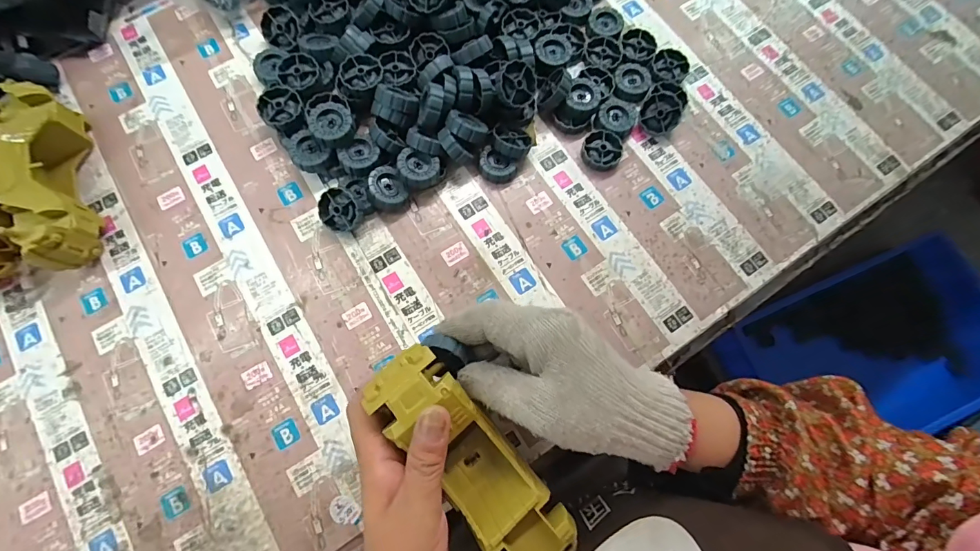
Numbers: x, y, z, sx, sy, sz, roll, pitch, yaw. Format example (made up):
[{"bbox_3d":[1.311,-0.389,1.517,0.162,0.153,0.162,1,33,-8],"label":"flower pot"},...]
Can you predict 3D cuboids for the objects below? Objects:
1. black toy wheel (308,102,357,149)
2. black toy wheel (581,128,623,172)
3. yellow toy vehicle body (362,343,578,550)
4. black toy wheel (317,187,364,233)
[{"bbox_3d":[-0.140,-0.134,0.373,0.037,0.016,0.036,1,76,-2],"label":"black toy wheel"},{"bbox_3d":[0.109,-0.122,0.408,0.038,0.012,0.040,1,76,-2],"label":"black toy wheel"},{"bbox_3d":[-0.009,0.125,0.274,0.052,0.045,0.176,-39,89,-9],"label":"yellow toy vehicle body"},{"bbox_3d":[-0.132,-0.058,0.371,0.038,0.014,0.038,3,103,11],"label":"black toy wheel"}]

